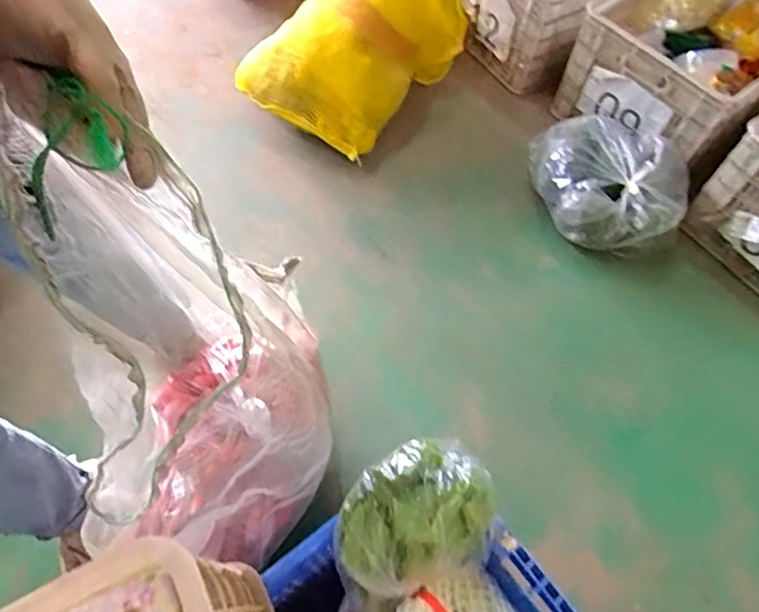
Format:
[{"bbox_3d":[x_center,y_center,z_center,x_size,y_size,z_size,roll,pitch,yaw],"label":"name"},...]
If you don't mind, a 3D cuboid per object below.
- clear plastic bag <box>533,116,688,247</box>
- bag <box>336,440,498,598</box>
[{"bbox_3d":[0.501,-0.274,1.194,0.314,0.145,0.303,11,62,4],"label":"clear plastic bag"},{"bbox_3d":[0.042,0.235,0.609,0.189,0.085,0.136,-28,66,-16],"label":"bag"}]

